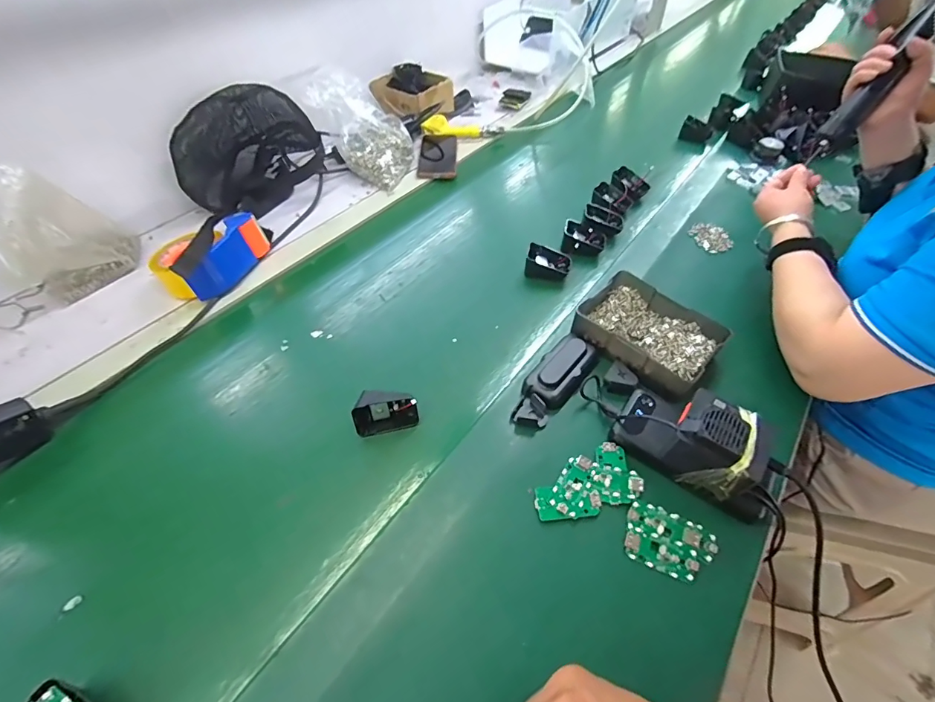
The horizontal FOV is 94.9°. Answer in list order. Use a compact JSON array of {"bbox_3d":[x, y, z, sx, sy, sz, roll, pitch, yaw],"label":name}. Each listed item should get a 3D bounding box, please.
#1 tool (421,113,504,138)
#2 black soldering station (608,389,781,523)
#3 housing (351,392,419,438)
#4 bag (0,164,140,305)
[{"bbox_3d":[-0.010,-0.491,0.945,0.173,0.046,0.033,-3,48,-1],"label":"tool"},{"bbox_3d":[0.233,0.086,0.429,0.151,0.072,0.073,32,56,26],"label":"black soldering station"},{"bbox_3d":[-0.091,0.066,0.477,0.068,0.047,0.027,-12,49,-8],"label":"housing"},{"bbox_3d":[-0.567,-0.161,0.603,0.137,0.158,0.073,-34,55,-25],"label":"bag"}]

